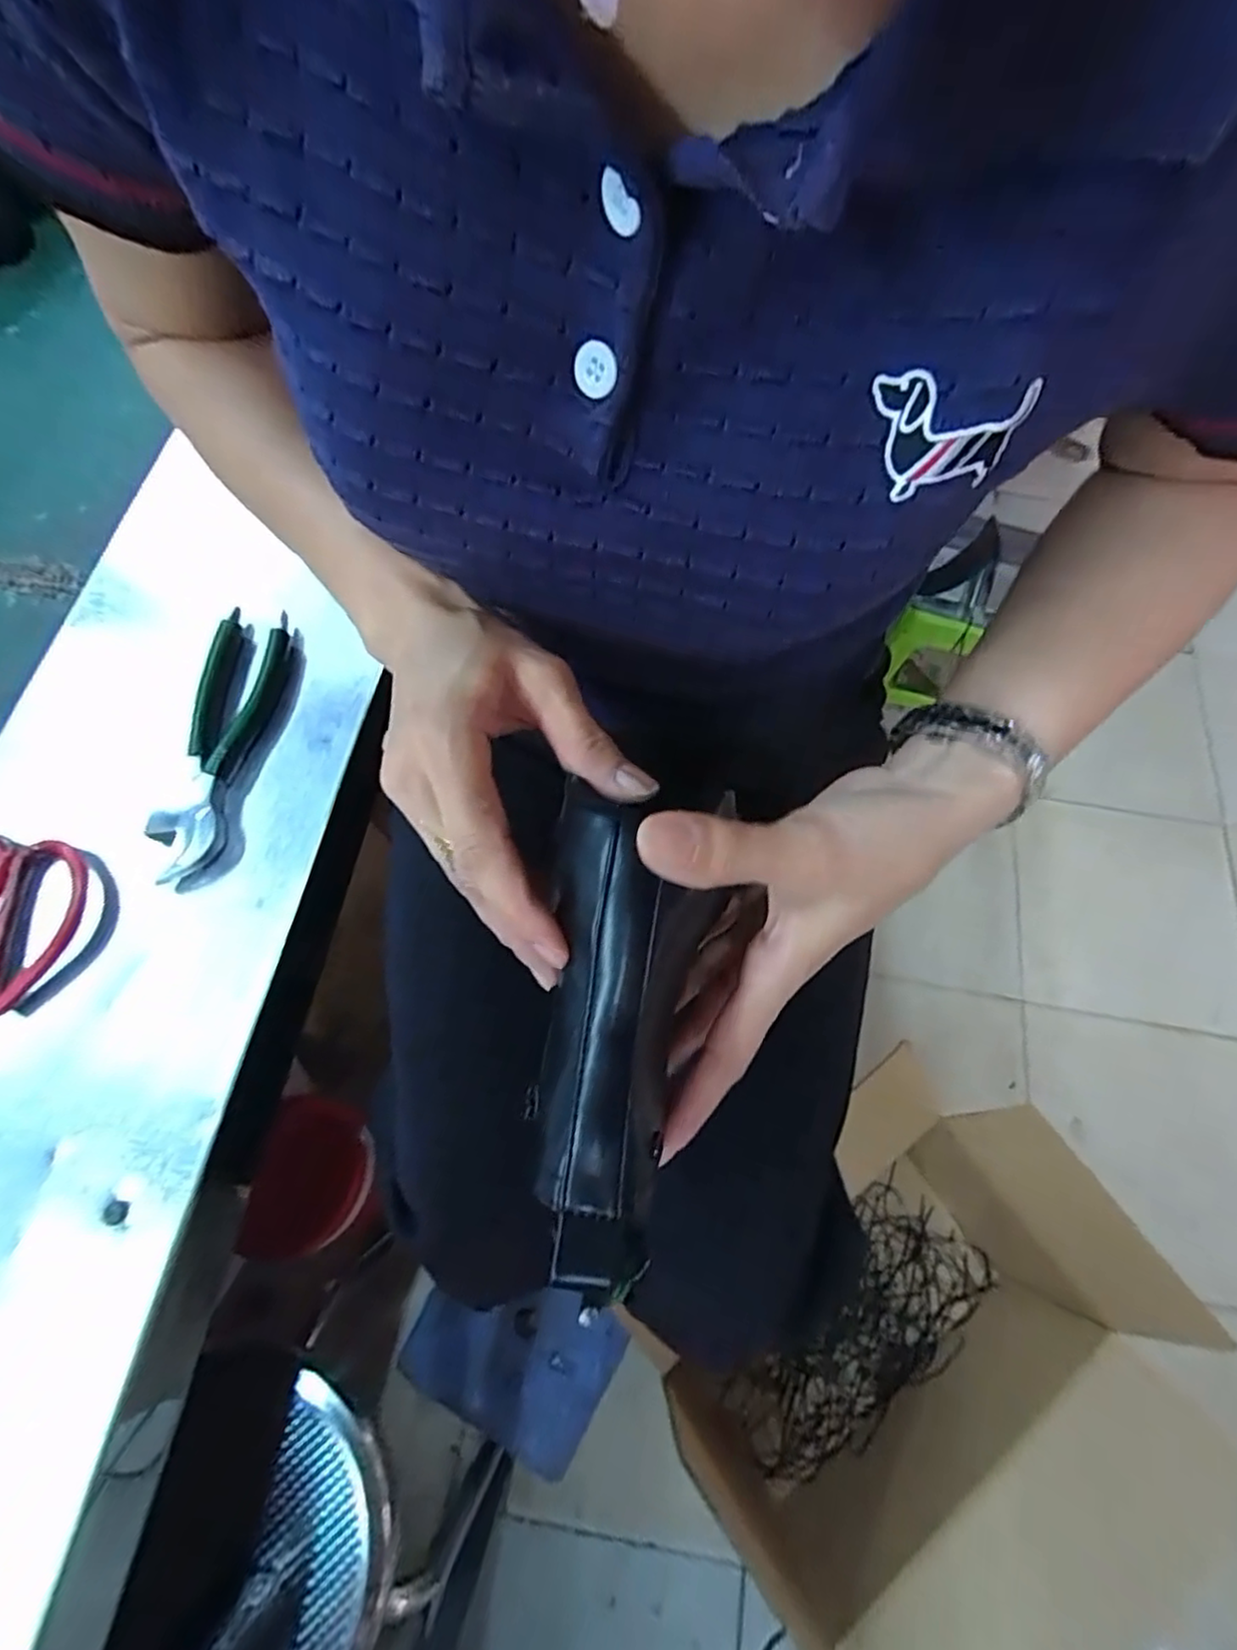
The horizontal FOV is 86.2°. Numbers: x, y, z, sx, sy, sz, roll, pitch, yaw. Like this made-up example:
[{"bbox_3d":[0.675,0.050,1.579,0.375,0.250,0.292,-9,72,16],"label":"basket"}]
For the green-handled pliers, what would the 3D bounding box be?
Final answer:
[{"bbox_3d":[-0.261,-0.057,0.425,0.043,0.018,0.185,8,68,2],"label":"green-handled pliers"}]

